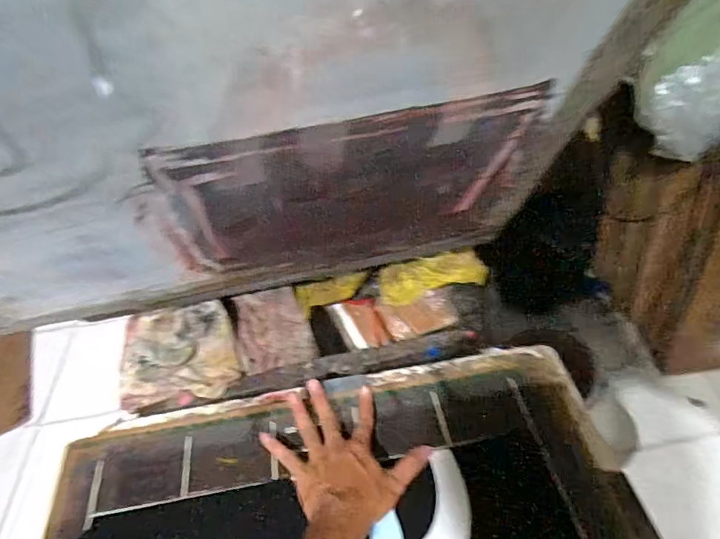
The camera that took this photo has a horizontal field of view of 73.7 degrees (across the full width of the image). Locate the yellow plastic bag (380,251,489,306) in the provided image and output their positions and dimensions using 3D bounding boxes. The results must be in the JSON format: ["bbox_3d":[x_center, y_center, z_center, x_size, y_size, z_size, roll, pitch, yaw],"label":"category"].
[{"bbox_3d":[0.109,0.010,0.686,0.158,0.057,0.040,-11,43,-2],"label":"yellow plastic bag"}]

